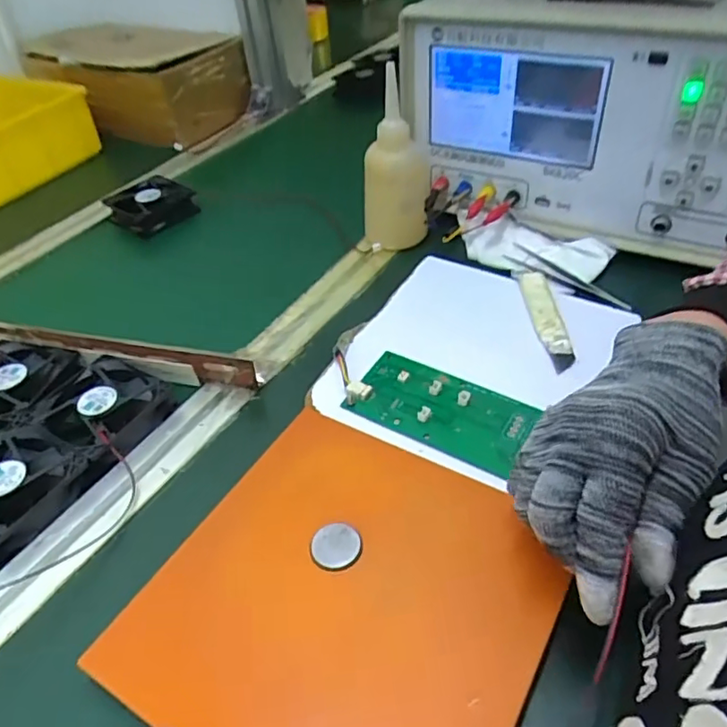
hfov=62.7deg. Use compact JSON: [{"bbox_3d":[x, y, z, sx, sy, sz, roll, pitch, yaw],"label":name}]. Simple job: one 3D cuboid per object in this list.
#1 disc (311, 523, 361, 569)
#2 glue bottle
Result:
[{"bbox_3d":[-0.016,0.103,0.341,0.027,0.005,0.027,-5,41,-2],"label":"disc"},{"bbox_3d":[0.032,-0.186,0.561,0.058,0.155,0.058,3,41,7],"label":"glue bottle"}]

